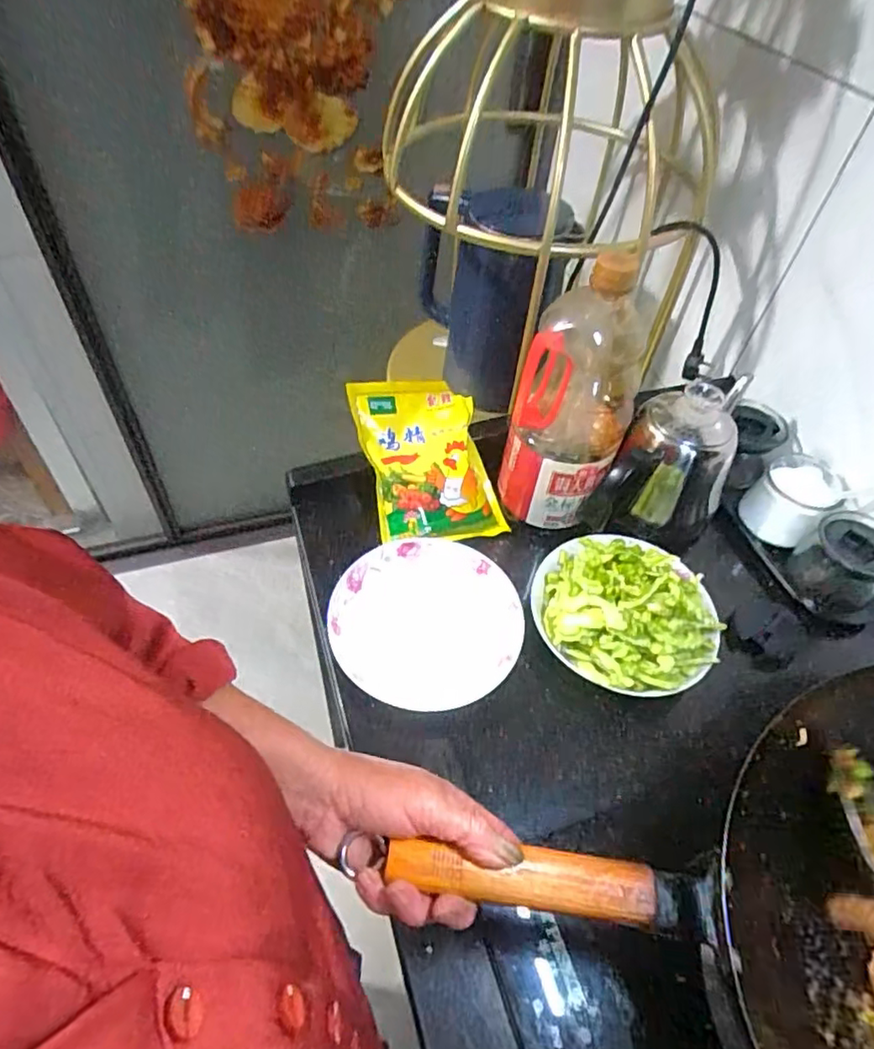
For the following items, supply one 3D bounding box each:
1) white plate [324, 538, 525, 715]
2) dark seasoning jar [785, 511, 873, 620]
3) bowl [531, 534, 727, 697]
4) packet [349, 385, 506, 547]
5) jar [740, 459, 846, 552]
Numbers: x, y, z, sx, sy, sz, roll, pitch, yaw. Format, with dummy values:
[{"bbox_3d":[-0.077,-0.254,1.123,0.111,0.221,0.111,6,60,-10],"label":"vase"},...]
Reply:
[{"bbox_3d":[-0.016,0.083,0.573,0.161,0.019,0.166,3,50,-3],"label":"white plate"},{"bbox_3d":[0.419,0.041,0.623,0.080,0.067,0.082,3,50,-3],"label":"dark seasoning jar"},{"bbox_3d":[0.178,0.075,0.575,0.163,0.061,0.164,3,50,-3],"label":"bowl"},{"bbox_3d":[-0.009,-0.070,0.660,0.136,0.029,0.184,-13,81,-20],"label":"packet"},{"bbox_3d":[0.392,-0.027,0.677,0.080,0.060,0.087,38,57,24],"label":"jar"}]

